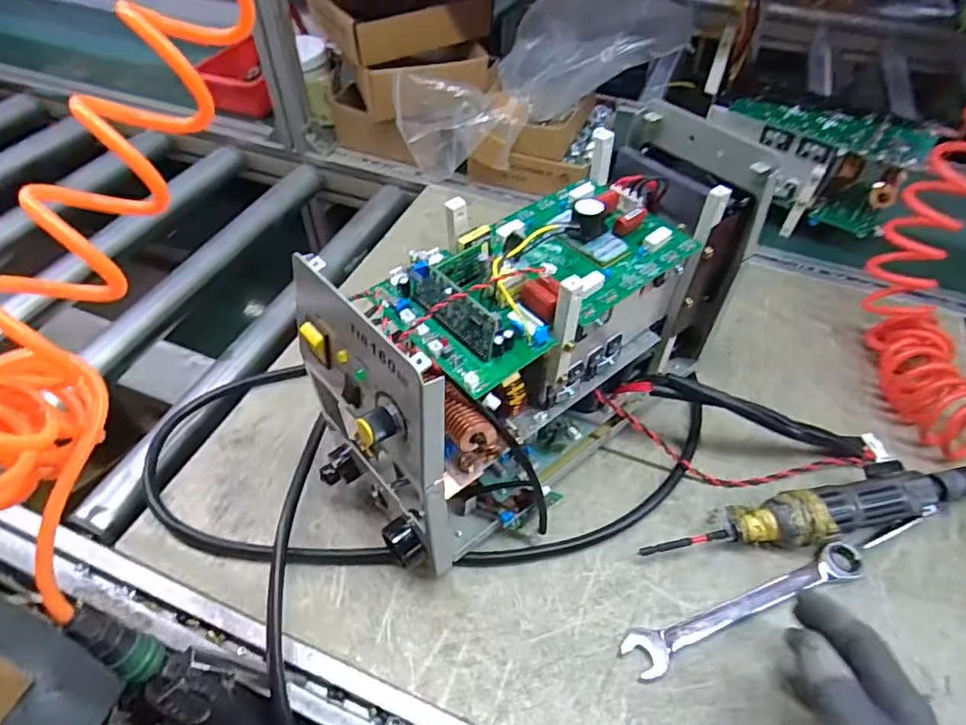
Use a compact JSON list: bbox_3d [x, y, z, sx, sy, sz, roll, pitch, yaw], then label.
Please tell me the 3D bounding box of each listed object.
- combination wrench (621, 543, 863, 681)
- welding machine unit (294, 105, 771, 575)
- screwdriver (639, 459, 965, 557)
[{"bbox_3d":[0.210,0.185,0.447,0.212,0.020,0.032,-17,52,-15],"label":"combination wrench"},{"bbox_3d":[0.064,-0.026,0.488,0.343,0.231,0.142,-35,59,-27],"label":"welding machine unit"},{"bbox_3d":[0.289,0.128,0.482,0.321,0.043,0.052,-11,51,-11],"label":"screwdriver"}]

